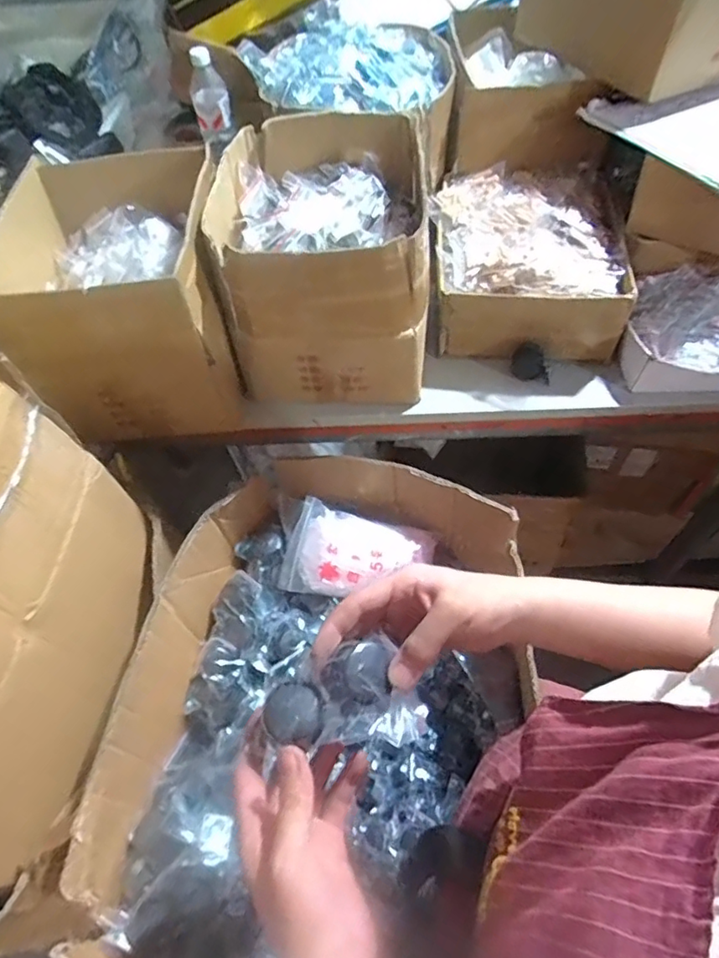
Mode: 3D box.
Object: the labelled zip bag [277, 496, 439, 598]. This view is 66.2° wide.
[{"bbox_3d":[-0.002,0.109,0.789,0.210,0.044,0.129,10,74,6],"label":"labelled zip bag"}]

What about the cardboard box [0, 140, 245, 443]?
[{"bbox_3d":[-0.309,-0.258,0.756,0.257,0.222,0.337,-11,56,-4],"label":"cardboard box"}]

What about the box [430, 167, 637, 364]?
[{"bbox_3d":[0.249,-0.331,0.835,0.262,0.124,0.309,3,57,6],"label":"box"}]

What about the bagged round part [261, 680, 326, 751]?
[{"bbox_3d":[-0.046,0.168,0.398,0.043,0.017,0.043,4,67,-9],"label":"bagged round part"}]

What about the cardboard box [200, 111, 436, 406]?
[{"bbox_3d":[-0.043,-0.326,0.781,0.273,0.220,0.365,0,56,4],"label":"cardboard box"}]

